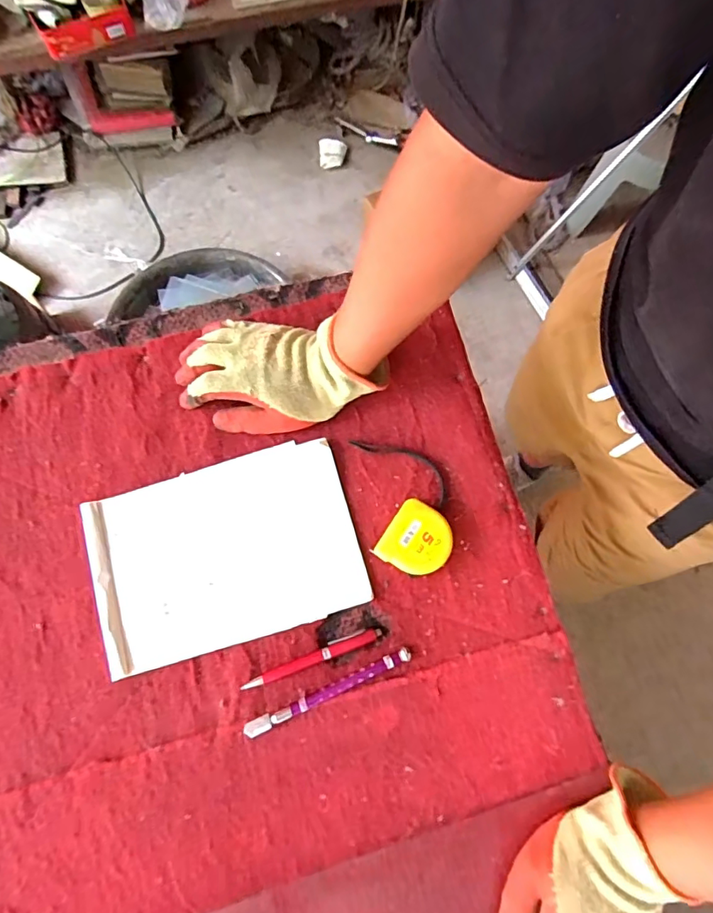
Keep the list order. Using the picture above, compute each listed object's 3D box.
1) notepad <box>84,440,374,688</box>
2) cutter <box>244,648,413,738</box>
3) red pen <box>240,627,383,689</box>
[{"bbox_3d":[-0.132,0.095,0.501,0.257,0.009,0.178,-17,77,-5],"label":"notepad"},{"bbox_3d":[-0.025,0.223,0.469,0.166,0.012,0.013,-23,77,-7],"label":"cutter"},{"bbox_3d":[-0.042,0.194,0.478,0.136,0.008,0.014,-19,77,-6],"label":"red pen"}]

